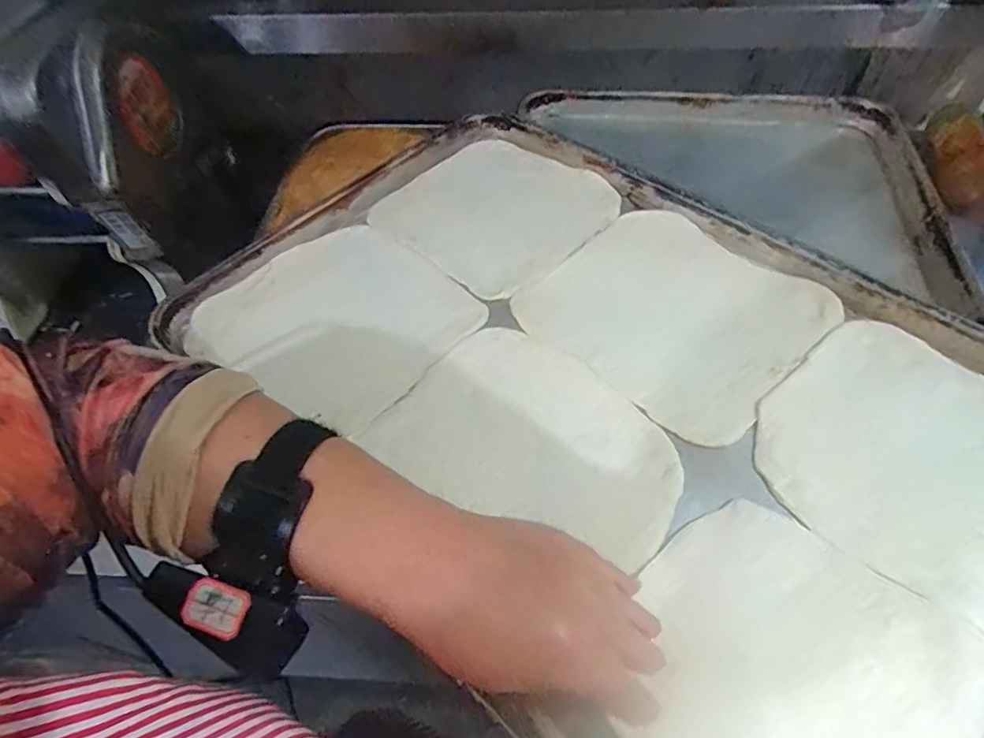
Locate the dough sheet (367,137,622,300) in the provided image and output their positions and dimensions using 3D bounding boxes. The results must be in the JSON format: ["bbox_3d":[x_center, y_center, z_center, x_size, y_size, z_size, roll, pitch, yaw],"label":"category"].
[{"bbox_3d":[0.004,-0.151,0.544,0.186,0.011,0.184,35,62,25],"label":"dough sheet"}]

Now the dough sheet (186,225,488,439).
[{"bbox_3d":[-0.126,-0.039,0.466,0.188,0.013,0.176,36,62,25],"label":"dough sheet"}]

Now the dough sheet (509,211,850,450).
[{"bbox_3d":[0.143,-0.047,0.457,0.187,0.006,0.194,-38,60,-23],"label":"dough sheet"}]

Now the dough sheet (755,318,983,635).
[{"bbox_3d":[0.278,0.056,0.370,0.181,0.005,0.179,35,62,25],"label":"dough sheet"}]

